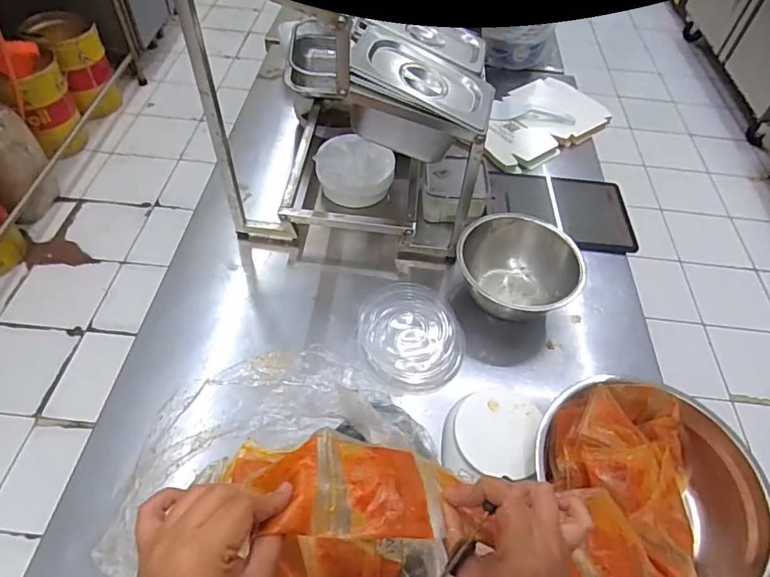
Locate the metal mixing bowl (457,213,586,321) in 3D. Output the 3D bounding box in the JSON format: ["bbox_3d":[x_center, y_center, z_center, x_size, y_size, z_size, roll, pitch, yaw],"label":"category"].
[{"bbox_3d":[0.188,-0.025,0.719,0.172,0.104,0.139,12,52,6],"label":"metal mixing bowl"}]

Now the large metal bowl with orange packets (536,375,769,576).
[{"bbox_3d":[0.274,0.212,0.533,0.226,0.090,0.211,2,52,-2],"label":"large metal bowl with orange packets"}]

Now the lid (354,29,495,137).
[{"bbox_3d":[0.051,-0.264,0.623,0.180,0.014,0.103,23,62,-10],"label":"lid"}]

